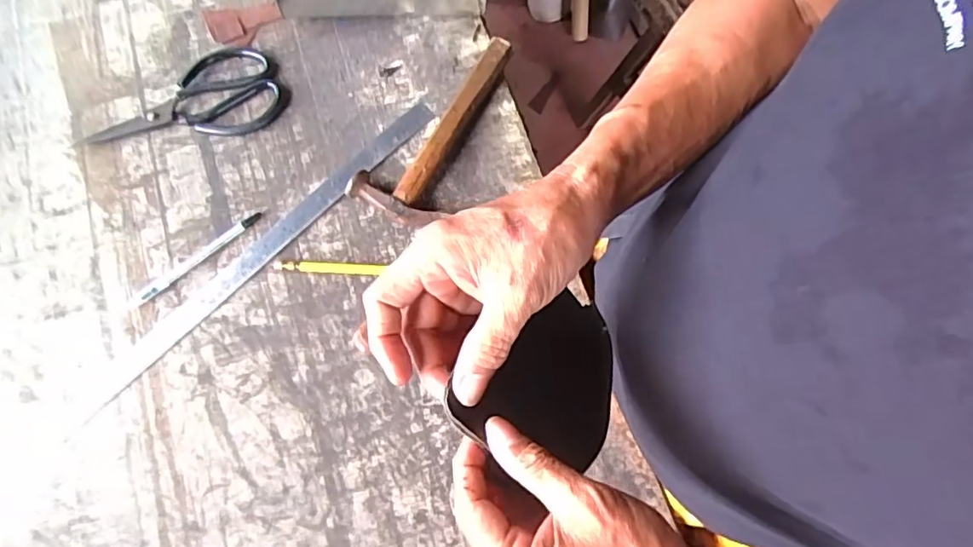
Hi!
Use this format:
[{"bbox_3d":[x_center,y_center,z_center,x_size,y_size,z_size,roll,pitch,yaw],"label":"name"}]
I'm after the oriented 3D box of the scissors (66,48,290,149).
[{"bbox_3d":[-0.323,-0.183,0.590,0.202,0.013,0.102,-15,75,-5],"label":"scissors"}]

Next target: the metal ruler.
[{"bbox_3d":[-0.212,-0.025,0.555,0.023,0.008,0.439,41,78,10],"label":"metal ruler"}]

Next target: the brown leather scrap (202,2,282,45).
[{"bbox_3d":[-0.277,-0.282,0.625,0.094,0.008,0.047,-3,81,8],"label":"brown leather scrap"}]

